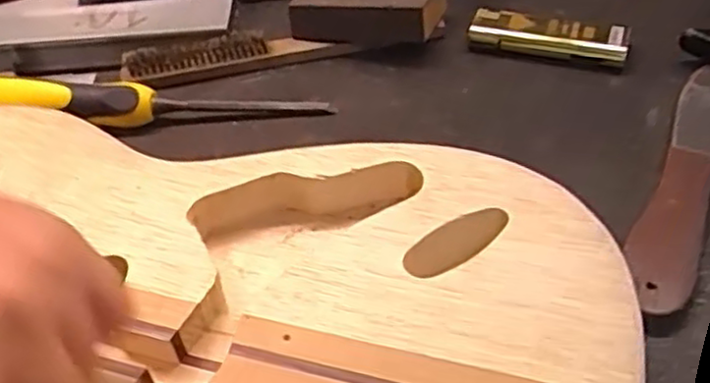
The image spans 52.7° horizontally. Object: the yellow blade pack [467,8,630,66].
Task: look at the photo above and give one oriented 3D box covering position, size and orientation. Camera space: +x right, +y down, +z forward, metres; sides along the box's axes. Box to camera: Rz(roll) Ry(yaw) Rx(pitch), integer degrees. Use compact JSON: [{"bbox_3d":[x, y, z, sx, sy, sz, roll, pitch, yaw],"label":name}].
[{"bbox_3d":[0.139,-0.111,0.515,0.108,0.020,0.032,13,46,17],"label":"yellow blade pack"}]

